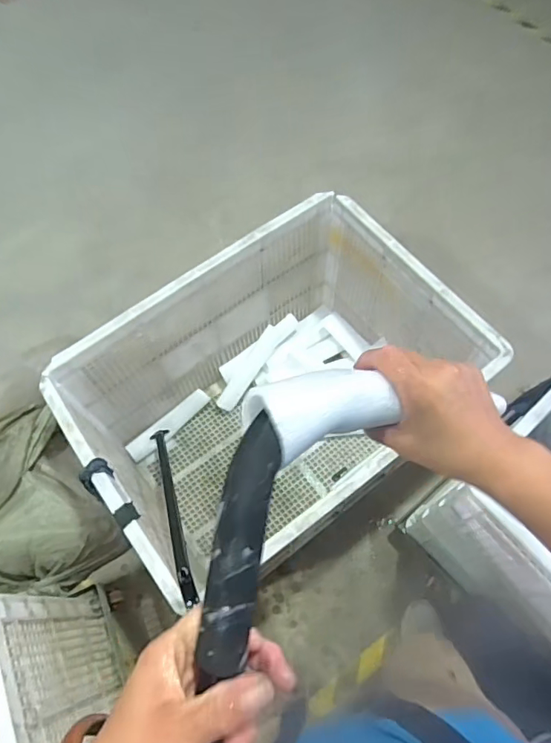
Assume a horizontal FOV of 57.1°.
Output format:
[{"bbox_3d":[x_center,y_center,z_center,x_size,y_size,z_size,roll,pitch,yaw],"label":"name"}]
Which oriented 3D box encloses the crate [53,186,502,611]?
[{"bbox_3d":[-0.002,0.086,1.252,0.801,0.526,0.587,-34,69,-13],"label":"crate"}]

